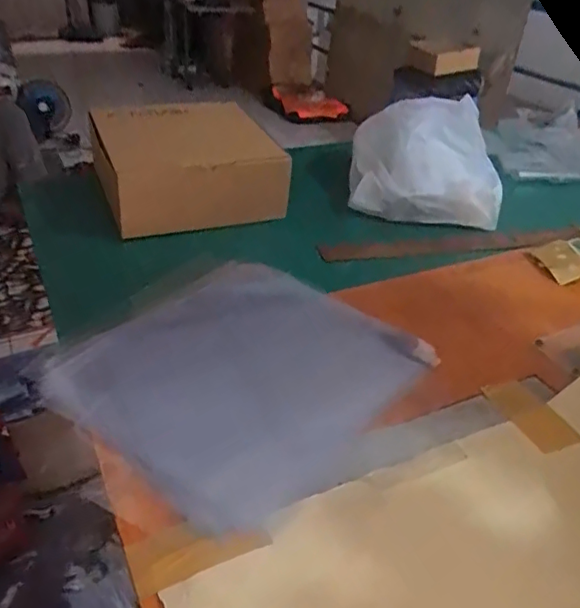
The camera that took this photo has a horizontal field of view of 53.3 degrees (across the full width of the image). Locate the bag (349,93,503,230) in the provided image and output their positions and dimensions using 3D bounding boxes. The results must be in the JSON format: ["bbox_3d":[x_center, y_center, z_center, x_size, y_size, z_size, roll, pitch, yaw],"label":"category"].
[{"bbox_3d":[0.219,-0.236,0.954,0.228,0.152,0.213,6,35,2],"label":"bag"}]

